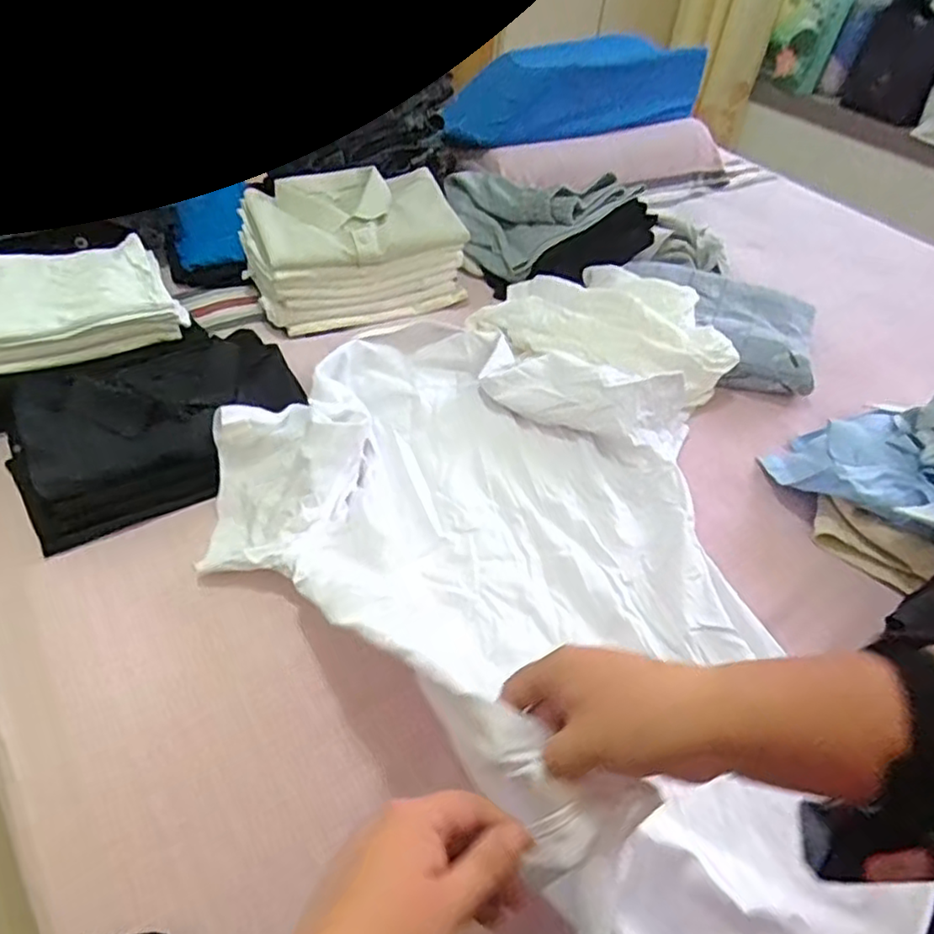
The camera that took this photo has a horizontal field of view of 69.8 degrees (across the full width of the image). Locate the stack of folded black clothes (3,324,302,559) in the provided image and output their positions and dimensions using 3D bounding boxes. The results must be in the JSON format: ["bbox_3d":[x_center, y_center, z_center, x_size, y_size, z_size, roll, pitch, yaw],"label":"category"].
[{"bbox_3d":[-0.337,-0.053,0.754,0.318,0.057,0.202,-24,52,-28],"label":"stack of folded black clothes"}]

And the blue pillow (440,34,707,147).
[{"bbox_3d":[0.203,-0.694,1.248,0.480,0.179,0.079,-10,47,-18],"label":"blue pillow"}]

